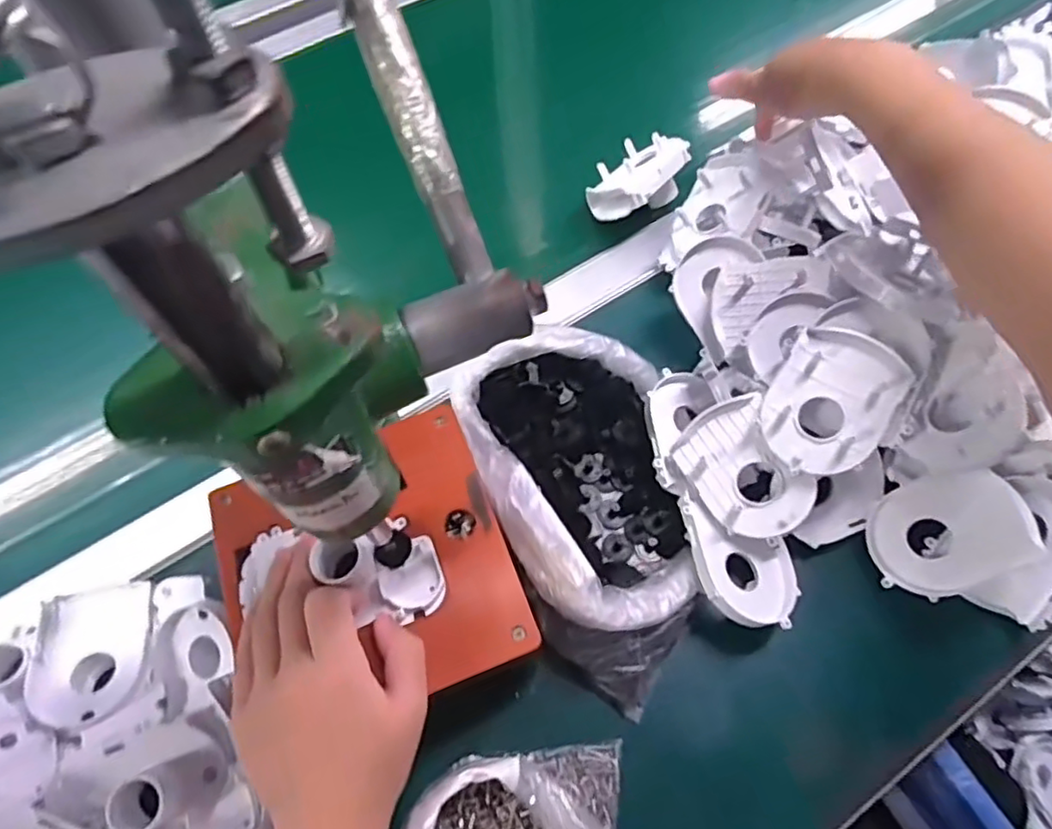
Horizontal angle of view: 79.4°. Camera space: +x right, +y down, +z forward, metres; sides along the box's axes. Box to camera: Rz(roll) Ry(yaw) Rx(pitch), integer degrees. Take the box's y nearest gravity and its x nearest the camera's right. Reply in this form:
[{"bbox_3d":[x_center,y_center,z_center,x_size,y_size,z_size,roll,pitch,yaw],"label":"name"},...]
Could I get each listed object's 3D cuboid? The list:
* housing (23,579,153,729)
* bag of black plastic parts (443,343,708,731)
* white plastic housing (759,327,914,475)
[{"bbox_3d":[-0.259,0.142,0.379,0.062,0.022,0.080,-15,64,-5],"label":"housing"},{"bbox_3d":[0.040,0.058,0.406,0.124,0.060,0.224,-14,64,-5],"label":"bag of black plastic parts"},{"bbox_3d":[0.177,-0.007,0.371,0.065,0.020,0.082,35,91,17],"label":"white plastic housing"}]

